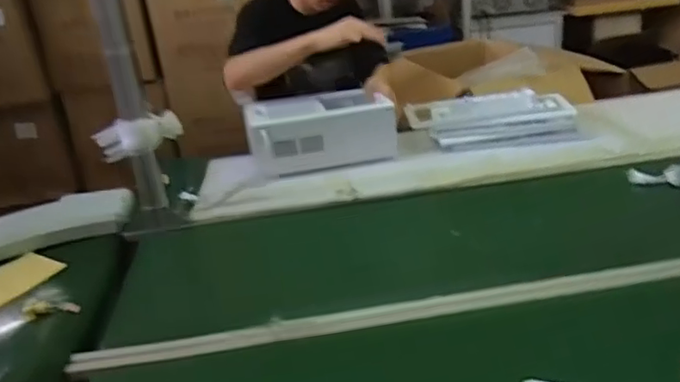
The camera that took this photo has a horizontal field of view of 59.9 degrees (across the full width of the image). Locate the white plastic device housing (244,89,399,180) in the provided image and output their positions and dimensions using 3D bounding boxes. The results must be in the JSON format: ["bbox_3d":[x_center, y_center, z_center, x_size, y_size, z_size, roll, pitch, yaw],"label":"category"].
[{"bbox_3d":[-0.048,-0.146,1.471,0.343,0.145,0.189,-8,24,-5],"label":"white plastic device housing"}]

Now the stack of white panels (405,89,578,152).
[{"bbox_3d":[0.388,-0.191,1.530,0.420,0.083,0.197,-3,25,6],"label":"stack of white panels"}]

